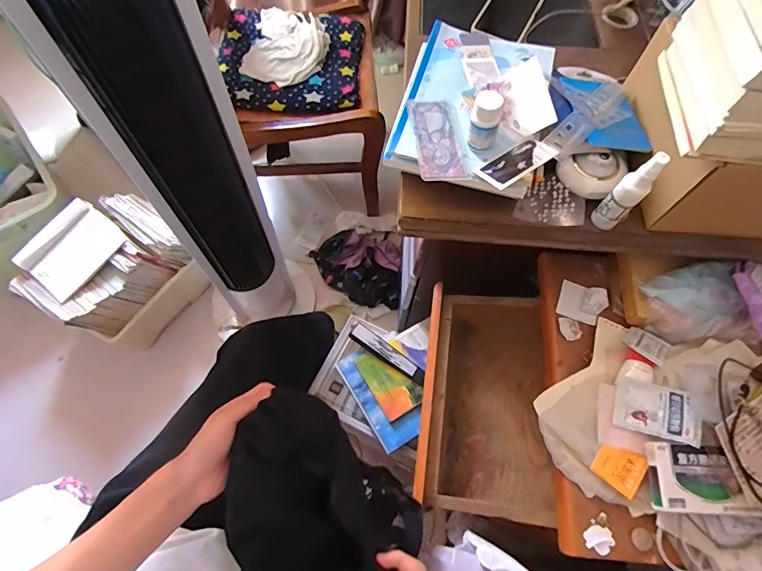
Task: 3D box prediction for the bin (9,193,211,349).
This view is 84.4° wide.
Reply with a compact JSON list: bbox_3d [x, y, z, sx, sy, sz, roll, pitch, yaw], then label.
[{"bbox_3d":[-0.676,-0.028,1.095,0.235,0.290,0.318,35,69,13],"label":"bin"}]

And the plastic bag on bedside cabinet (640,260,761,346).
[{"bbox_3d":[0.473,0.020,0.581,0.190,0.094,0.111,-5,66,-5],"label":"plastic bag on bedside cabinet"}]

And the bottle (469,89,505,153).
[{"bbox_3d":[0.121,-0.190,0.489,0.034,0.064,0.028,22,66,7],"label":"bottle"}]

